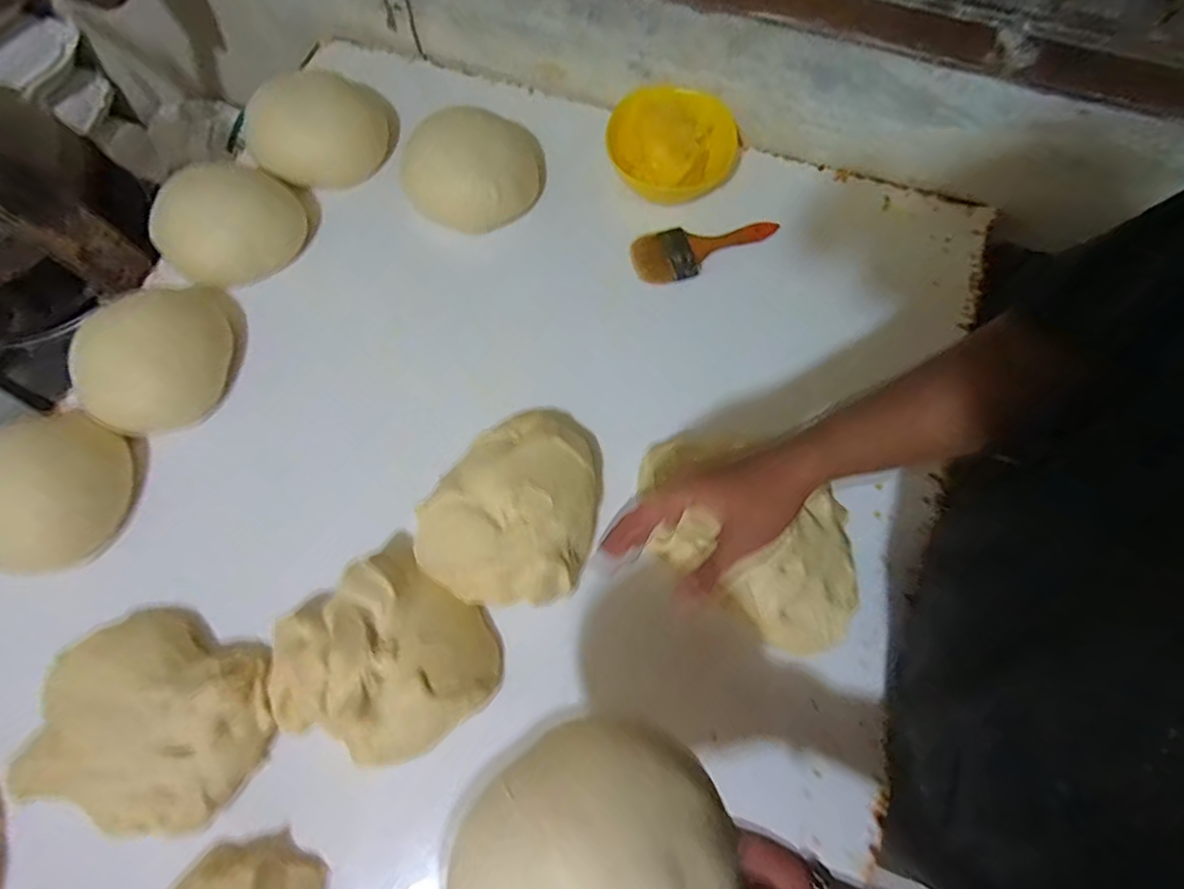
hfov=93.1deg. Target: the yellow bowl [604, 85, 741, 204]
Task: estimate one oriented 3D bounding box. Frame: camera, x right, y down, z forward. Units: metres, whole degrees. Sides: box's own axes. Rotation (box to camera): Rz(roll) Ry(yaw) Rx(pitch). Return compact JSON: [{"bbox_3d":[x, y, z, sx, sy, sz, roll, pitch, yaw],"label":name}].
[{"bbox_3d":[0.097,-0.379,0.709,0.159,0.065,0.175,31,74,11],"label":"yellow bowl"}]

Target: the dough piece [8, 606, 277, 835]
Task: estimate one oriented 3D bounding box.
[{"bbox_3d":[-0.418,0.261,0.526,0.215,0.053,0.182,19,72,8],"label":"dough piece"}]

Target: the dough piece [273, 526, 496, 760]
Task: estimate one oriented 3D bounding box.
[{"bbox_3d":[-0.207,0.208,0.530,0.198,0.064,0.193,-41,75,-12],"label":"dough piece"}]

